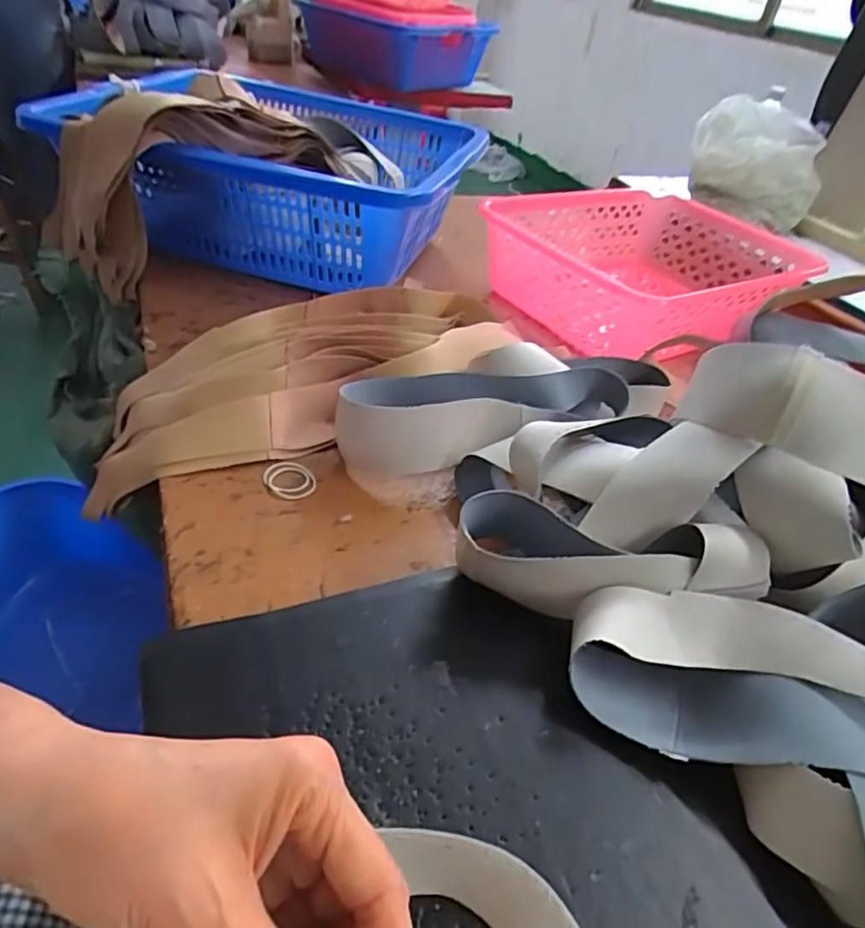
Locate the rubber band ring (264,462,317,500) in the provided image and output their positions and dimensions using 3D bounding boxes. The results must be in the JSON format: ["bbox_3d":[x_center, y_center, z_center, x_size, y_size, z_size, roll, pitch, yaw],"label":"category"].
[{"bbox_3d":[-0.125,0.015,0.544,0.045,0.004,0.042,6,49,-7],"label":"rubber band ring"}]

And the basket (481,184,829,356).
[{"bbox_3d":[0.299,-0.268,0.878,0.428,0.120,0.314,-18,46,-29],"label":"basket"}]

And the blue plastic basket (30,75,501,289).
[{"bbox_3d":[-0.194,-0.399,0.887,0.473,0.168,0.441,18,41,9],"label":"blue plastic basket"}]

